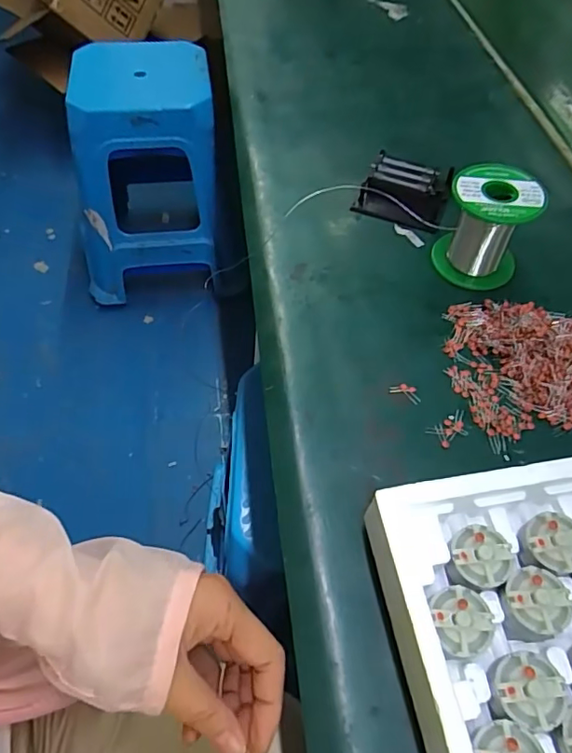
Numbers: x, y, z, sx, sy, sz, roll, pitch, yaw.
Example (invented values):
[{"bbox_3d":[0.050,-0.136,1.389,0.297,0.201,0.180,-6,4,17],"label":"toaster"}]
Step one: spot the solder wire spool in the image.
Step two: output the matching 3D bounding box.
[{"bbox_3d":[0.160,-0.119,0.428,0.065,0.076,0.065,1,54,-1],"label":"solder wire spool"}]

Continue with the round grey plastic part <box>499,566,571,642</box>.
[{"bbox_3d":[0.126,0.115,0.268,0.031,0.024,0.031,1,54,-1],"label":"round grey plastic part"}]

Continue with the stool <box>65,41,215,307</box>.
[{"bbox_3d":[-0.334,-0.465,1.270,0.333,0.482,0.318,-5,55,-6],"label":"stool"}]

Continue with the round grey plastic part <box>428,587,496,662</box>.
[{"bbox_3d":[0.086,0.118,0.256,0.028,0.010,0.031,-16,57,-13],"label":"round grey plastic part"}]

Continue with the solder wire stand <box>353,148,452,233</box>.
[{"bbox_3d":[0.111,-0.172,0.496,0.076,0.023,0.068,19,56,11],"label":"solder wire stand"}]

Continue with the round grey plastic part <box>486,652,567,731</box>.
[{"bbox_3d":[0.110,0.144,0.243,0.031,0.016,0.029,1,55,-2],"label":"round grey plastic part"}]

